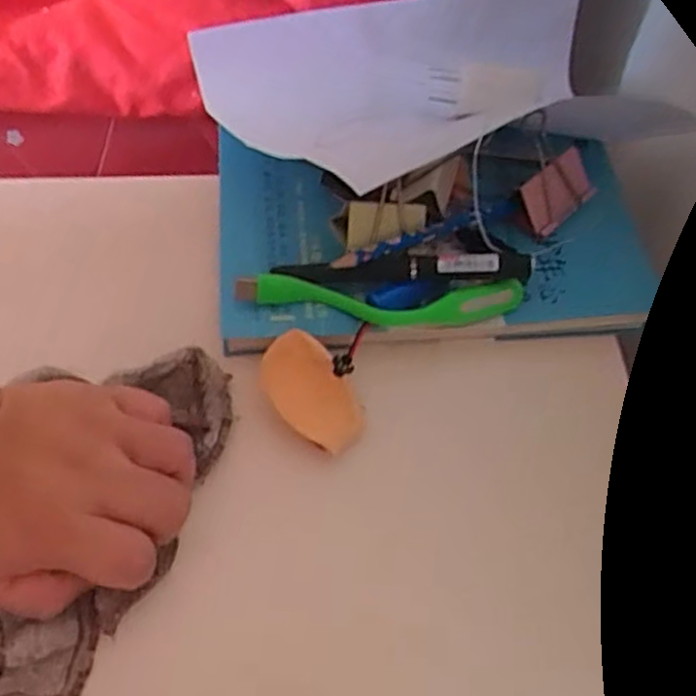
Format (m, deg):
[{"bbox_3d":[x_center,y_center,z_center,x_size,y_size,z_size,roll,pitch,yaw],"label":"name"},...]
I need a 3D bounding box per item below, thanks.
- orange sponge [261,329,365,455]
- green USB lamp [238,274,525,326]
[{"bbox_3d":[-0.018,0.022,0.361,0.034,0.018,0.062,-32,68,-20],"label":"orange sponge"},{"bbox_3d":[0.018,-0.023,0.372,0.148,0.020,0.025,1,61,-4],"label":"green USB lamp"}]

